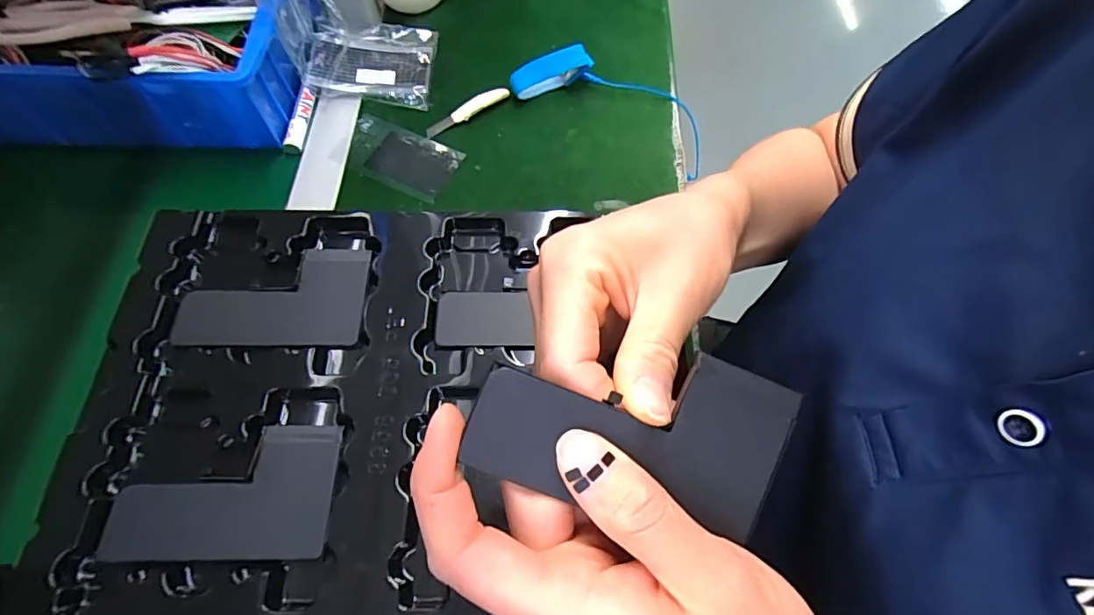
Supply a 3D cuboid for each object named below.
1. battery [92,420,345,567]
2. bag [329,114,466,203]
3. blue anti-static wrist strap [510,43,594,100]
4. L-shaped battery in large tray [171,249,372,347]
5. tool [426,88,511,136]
[{"bbox_3d":[-0.145,0.083,0.237,0.092,0.004,0.057,-1,65,-1],"label":"battery"},{"bbox_3d":[-0.133,-0.134,0.464,0.109,0.008,0.060,25,66,9],"label":"bag"},{"bbox_3d":[0.005,-0.217,0.485,0.076,0.042,0.014,-18,67,-11],"label":"blue anti-static wrist strap"},{"bbox_3d":[-0.146,-0.006,0.281,0.094,0.004,0.056,-1,65,-1],"label":"L-shaped battery in large tray"},{"bbox_3d":[-0.073,-0.183,0.482,0.084,0.010,0.014,-32,70,-16],"label":"tool"}]

